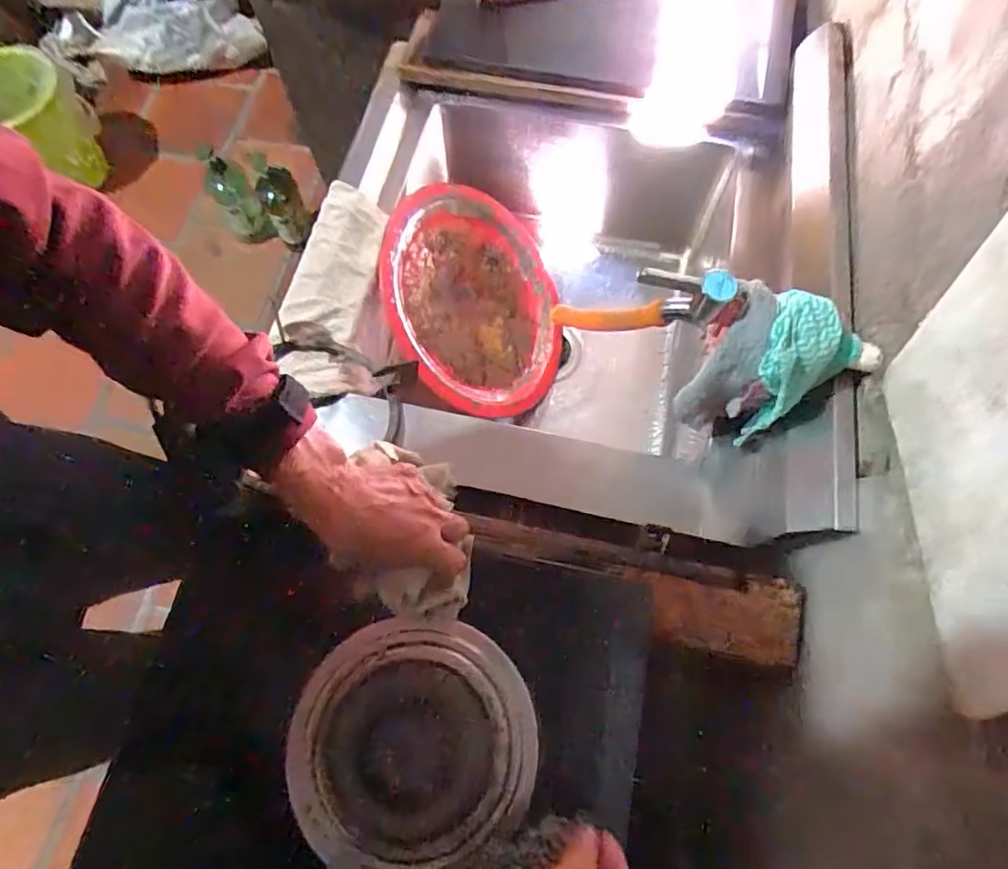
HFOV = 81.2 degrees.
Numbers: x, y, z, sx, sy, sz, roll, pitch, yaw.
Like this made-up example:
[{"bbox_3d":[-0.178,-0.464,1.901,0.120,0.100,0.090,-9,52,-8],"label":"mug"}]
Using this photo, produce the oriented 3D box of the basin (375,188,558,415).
[{"bbox_3d":[-0.048,-0.186,0.851,0.314,0.110,0.312,13,70,-40],"label":"basin"}]

